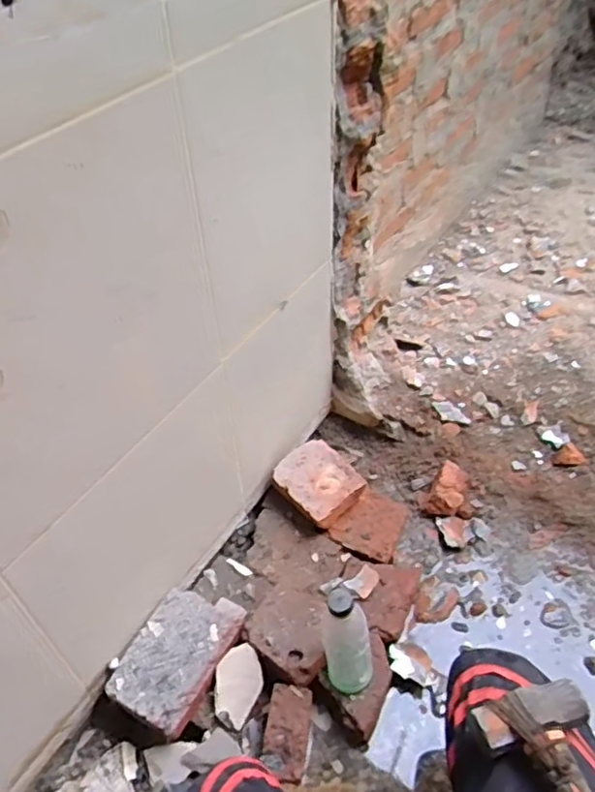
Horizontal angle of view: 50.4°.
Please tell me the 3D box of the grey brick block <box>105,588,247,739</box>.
[{"bbox_3d":[-0.152,0.338,0.829,0.107,0.067,0.180,21,50,21],"label":"grey brick block"}]

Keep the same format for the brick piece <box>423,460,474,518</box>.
[{"bbox_3d":[0.251,0.154,1.035,0.079,0.048,0.082,14,48,15],"label":"brick piece"}]

